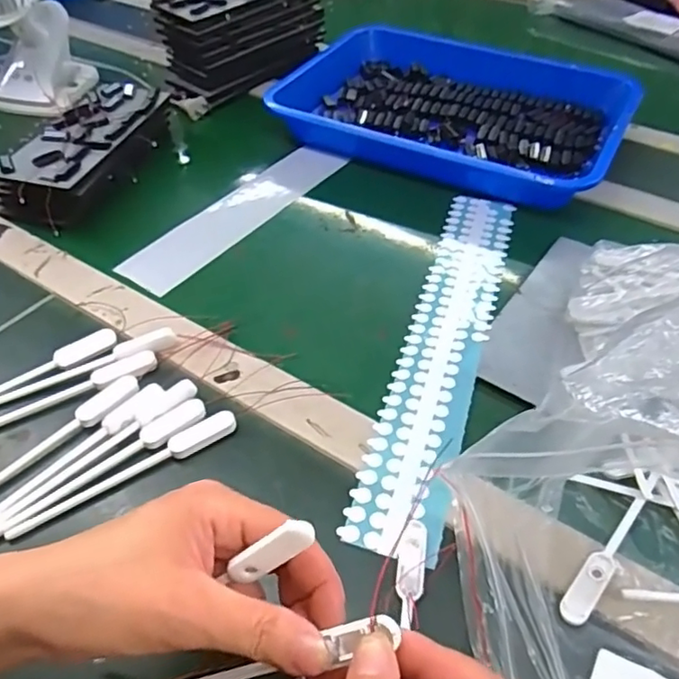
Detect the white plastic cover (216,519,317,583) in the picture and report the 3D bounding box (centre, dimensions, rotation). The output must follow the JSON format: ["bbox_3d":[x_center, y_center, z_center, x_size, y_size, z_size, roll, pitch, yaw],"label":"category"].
[{"bbox_3d":[-0.029,0.088,0.248,0.043,0.012,0.008,-38,46,17],"label":"white plastic cover"}]

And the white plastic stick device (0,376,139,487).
[{"bbox_3d":[-0.193,0.068,0.383,0.143,0.007,0.022,-34,55,-27],"label":"white plastic stick device"}]

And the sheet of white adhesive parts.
[{"bbox_3d":[0.085,-0.005,0.468,0.060,0.006,0.376,13,47,13],"label":"sheet of white adhesive parts"}]

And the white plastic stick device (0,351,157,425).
[{"bbox_3d":[-0.196,0.042,0.407,0.144,0.009,0.018,-23,51,-20],"label":"white plastic stick device"}]

